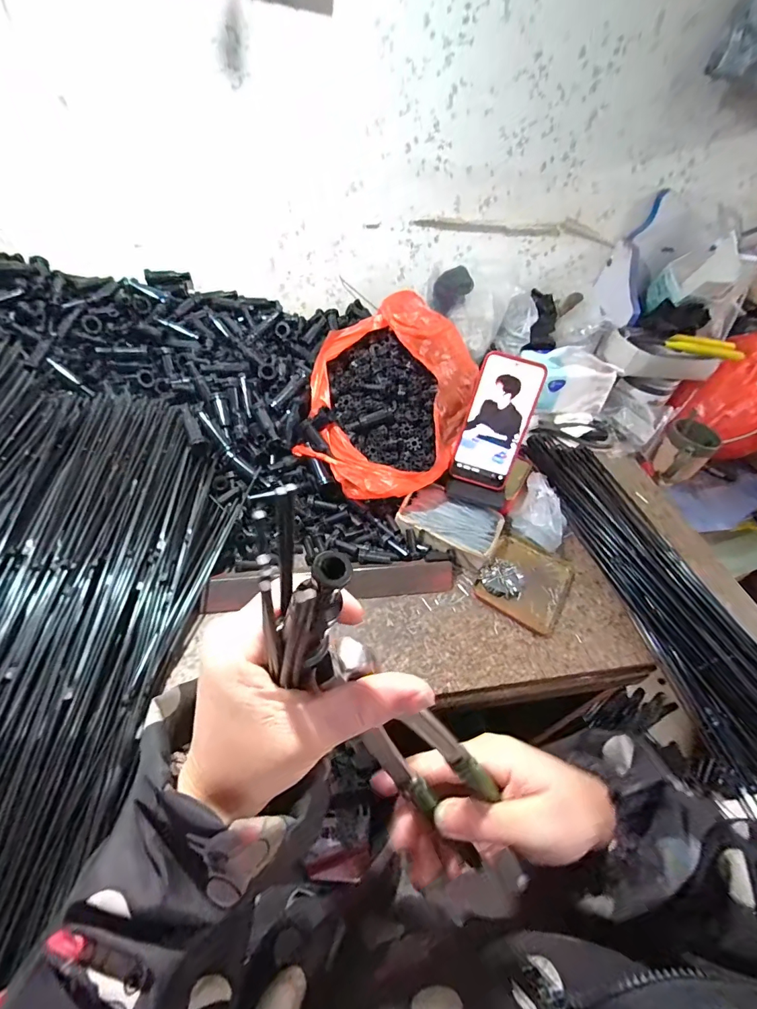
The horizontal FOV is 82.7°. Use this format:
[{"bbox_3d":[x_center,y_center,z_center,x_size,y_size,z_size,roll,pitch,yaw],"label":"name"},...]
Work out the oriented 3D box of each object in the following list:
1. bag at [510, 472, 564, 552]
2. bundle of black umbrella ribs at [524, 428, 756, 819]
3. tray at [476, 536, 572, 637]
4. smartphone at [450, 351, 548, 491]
[{"bbox_3d":[0.228,0.008,0.598,0.073,0.056,0.101,26,50,16],"label":"bag"},{"bbox_3d":[0.356,0.090,0.560,0.147,0.051,0.579,-7,49,-14],"label":"bundle of black umbrella ribs"},{"bbox_3d":[0.186,0.093,0.545,0.101,0.017,0.121,27,50,17],"label":"tray"},{"bbox_3d":[0.149,-0.103,0.550,0.080,0.165,0.015,19,20,10],"label":"smartphone"}]

